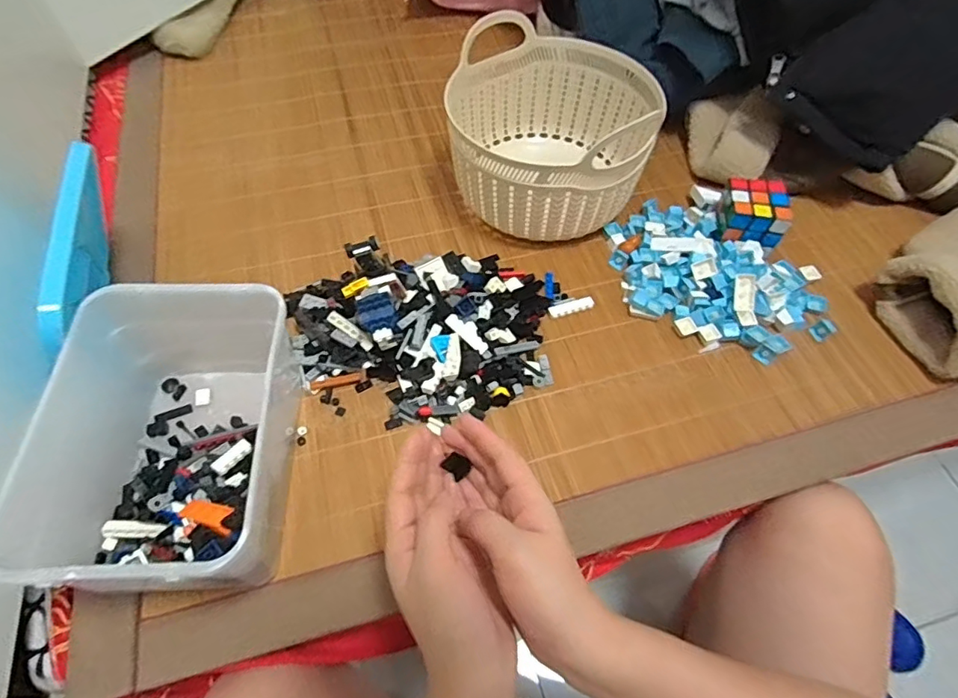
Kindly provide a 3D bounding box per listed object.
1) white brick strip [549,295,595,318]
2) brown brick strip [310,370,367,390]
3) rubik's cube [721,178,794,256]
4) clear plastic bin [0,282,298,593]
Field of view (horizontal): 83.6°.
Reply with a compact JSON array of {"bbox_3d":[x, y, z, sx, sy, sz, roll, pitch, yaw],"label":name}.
[{"bbox_3d":[0.095,-0.043,0.553,0.047,0.011,0.012,-16,60,-11],"label":"white brick strip"},{"bbox_3d":[-0.131,0.029,0.502,0.050,0.004,0.009,-12,59,-9],"label":"brown brick strip"},{"bbox_3d":[0.297,-0.143,0.587,0.065,0.062,0.065,14,59,7],"label":"rubik's cube"},{"bbox_3d":[-0.222,0.074,0.408,0.151,0.118,0.209,-3,58,-3],"label":"clear plastic bin"}]

